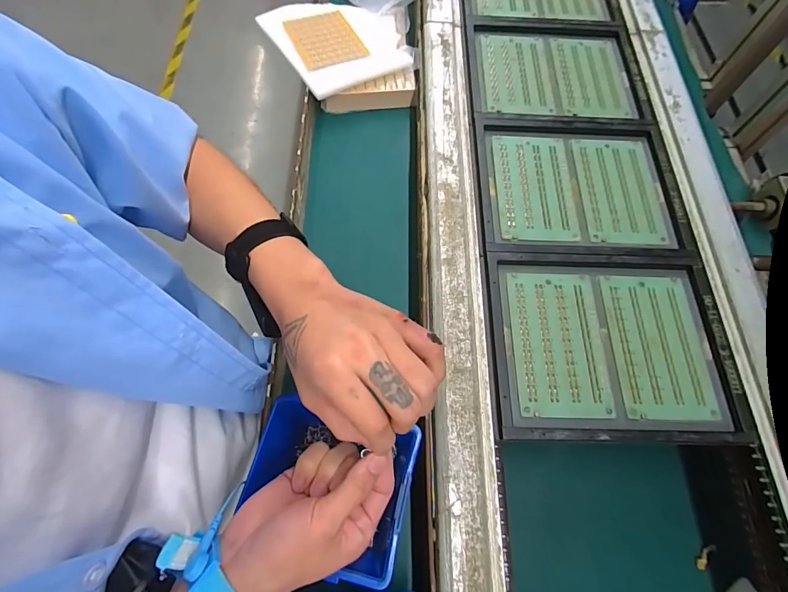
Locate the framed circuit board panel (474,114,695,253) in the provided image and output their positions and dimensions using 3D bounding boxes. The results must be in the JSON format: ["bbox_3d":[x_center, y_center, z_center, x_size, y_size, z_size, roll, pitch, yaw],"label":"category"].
[{"bbox_3d":[0.203,-0.129,0.459,0.216,0.013,0.183,1,66,-1],"label":"framed circuit board panel"}]

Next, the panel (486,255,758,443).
[{"bbox_3d":[0.201,0.044,0.386,0.219,0.015,0.175,2,66,-1],"label":"panel"}]

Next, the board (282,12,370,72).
[{"bbox_3d":[-0.095,-0.355,0.566,0.087,0.004,0.118,-21,65,-12],"label":"board"}]

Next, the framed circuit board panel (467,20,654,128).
[{"bbox_3d":[0.205,-0.289,0.529,0.217,0.013,0.179,1,66,-1],"label":"framed circuit board panel"}]

